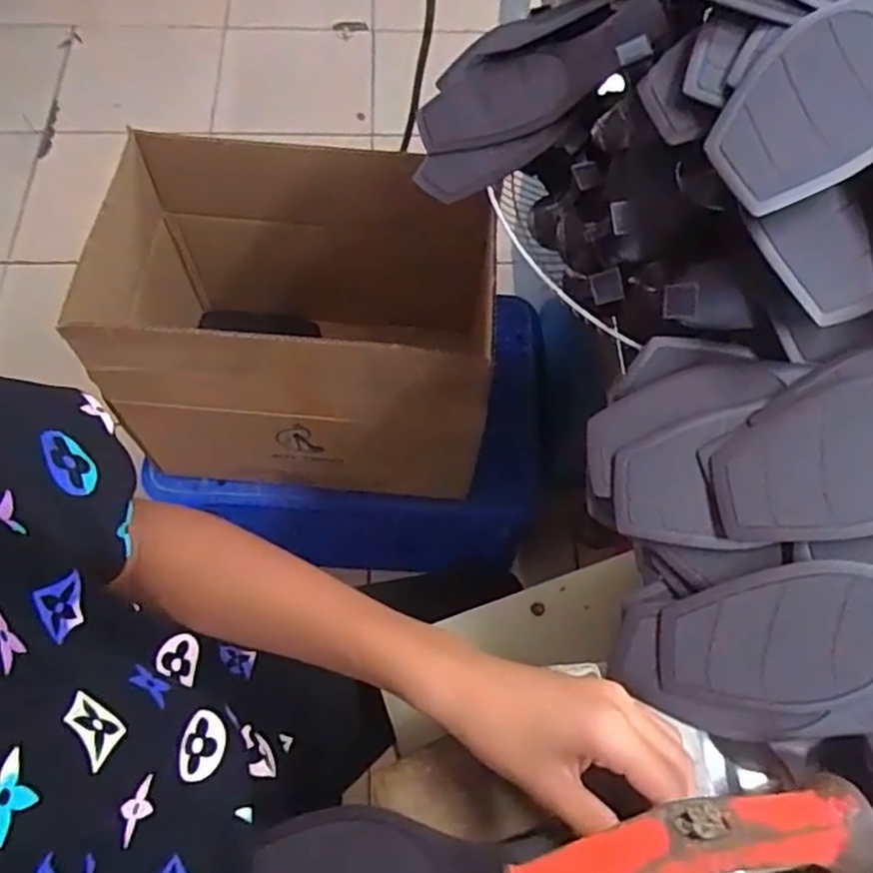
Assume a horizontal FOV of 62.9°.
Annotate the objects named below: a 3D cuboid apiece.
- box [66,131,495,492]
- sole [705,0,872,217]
[{"bbox_3d":[-0.169,-0.146,0.936,0.457,0.341,0.313,5,64,0],"label":"box"},{"bbox_3d":[0.252,-0.218,0.388,0.246,0.046,0.084,-38,71,-3],"label":"sole"}]

